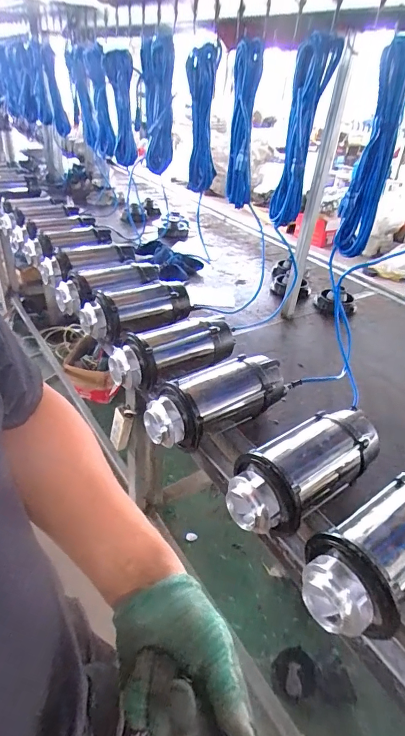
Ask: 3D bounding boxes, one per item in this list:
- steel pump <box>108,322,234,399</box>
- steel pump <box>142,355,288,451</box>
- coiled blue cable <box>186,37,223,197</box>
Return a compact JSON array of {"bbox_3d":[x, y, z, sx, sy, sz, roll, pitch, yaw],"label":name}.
[{"bbox_3d":[-0.075,-0.037,0.980,0.301,0.112,0.123,-20,42,-31],"label":"steel pump"},{"bbox_3d":[0.027,0.064,0.847,0.305,0.103,0.126,-22,44,-33],"label":"steel pump"},{"bbox_3d":[-0.002,-0.694,1.179,0.091,0.423,0.115,6,58,1],"label":"coiled blue cable"}]

